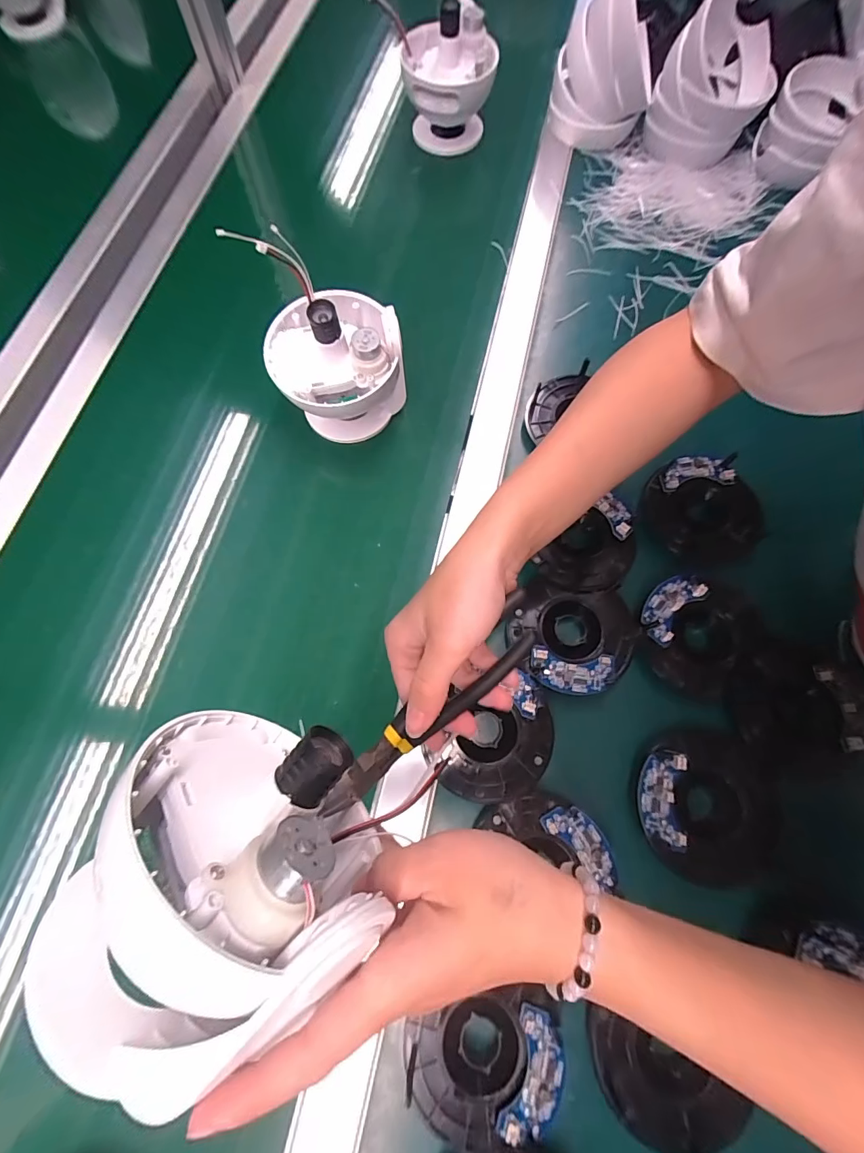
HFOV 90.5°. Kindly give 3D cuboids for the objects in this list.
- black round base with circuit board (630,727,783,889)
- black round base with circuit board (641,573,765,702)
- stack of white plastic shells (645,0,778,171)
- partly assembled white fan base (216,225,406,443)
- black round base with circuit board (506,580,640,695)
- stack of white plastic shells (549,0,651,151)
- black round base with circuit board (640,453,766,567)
[{"bbox_3d":[0.205,0.167,0.314,0.107,0.019,0.101,0,73,1],"label":"black round base with circuit board"},{"bbox_3d":[0.223,0.043,0.357,0.091,0.026,0.104,38,77,12],"label":"black round base with circuit board"},{"bbox_3d":[0.353,-0.614,0.534,0.127,0.111,0.176,27,75,9],"label":"stack of white plastic shells"},{"bbox_3d":[-0.091,-0.207,0.392,0.113,0.121,0.140,-21,74,-5],"label":"partly assembled white fan base"},{"bbox_3d":[0.119,0.051,0.358,0.110,0.027,0.089,4,73,2],"label":"black round base with circuit board"},{"bbox_3d":[0.230,-0.666,0.556,0.130,0.139,0.158,12,74,5],"label":"stack of white plastic shells"},{"bbox_3d":[0.245,-0.060,0.392,0.099,0.027,0.097,3,73,2],"label":"black round base with circuit board"}]

